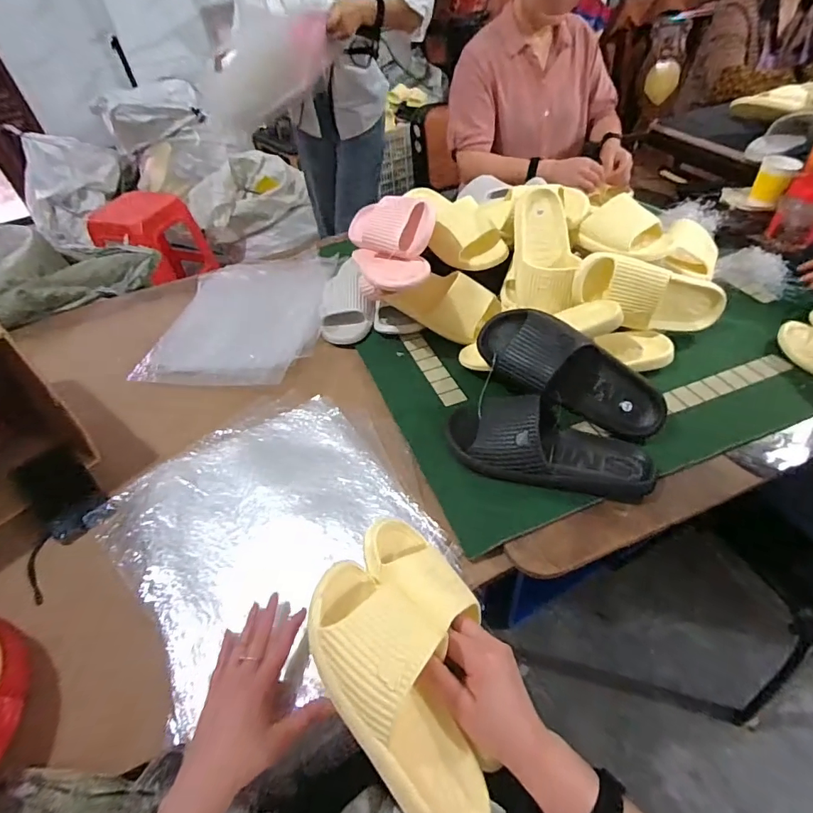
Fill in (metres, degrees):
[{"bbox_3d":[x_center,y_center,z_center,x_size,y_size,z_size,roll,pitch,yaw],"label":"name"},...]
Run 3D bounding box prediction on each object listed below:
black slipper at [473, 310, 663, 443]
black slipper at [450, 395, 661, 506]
[{"bbox_3d":[0.238,-0.046,0.666,0.284,0.110,0.088,32,17,9],"label":"black slipper"},{"bbox_3d":[0.193,0.048,0.627,0.273,0.071,0.120,7,49,13],"label":"black slipper"}]

